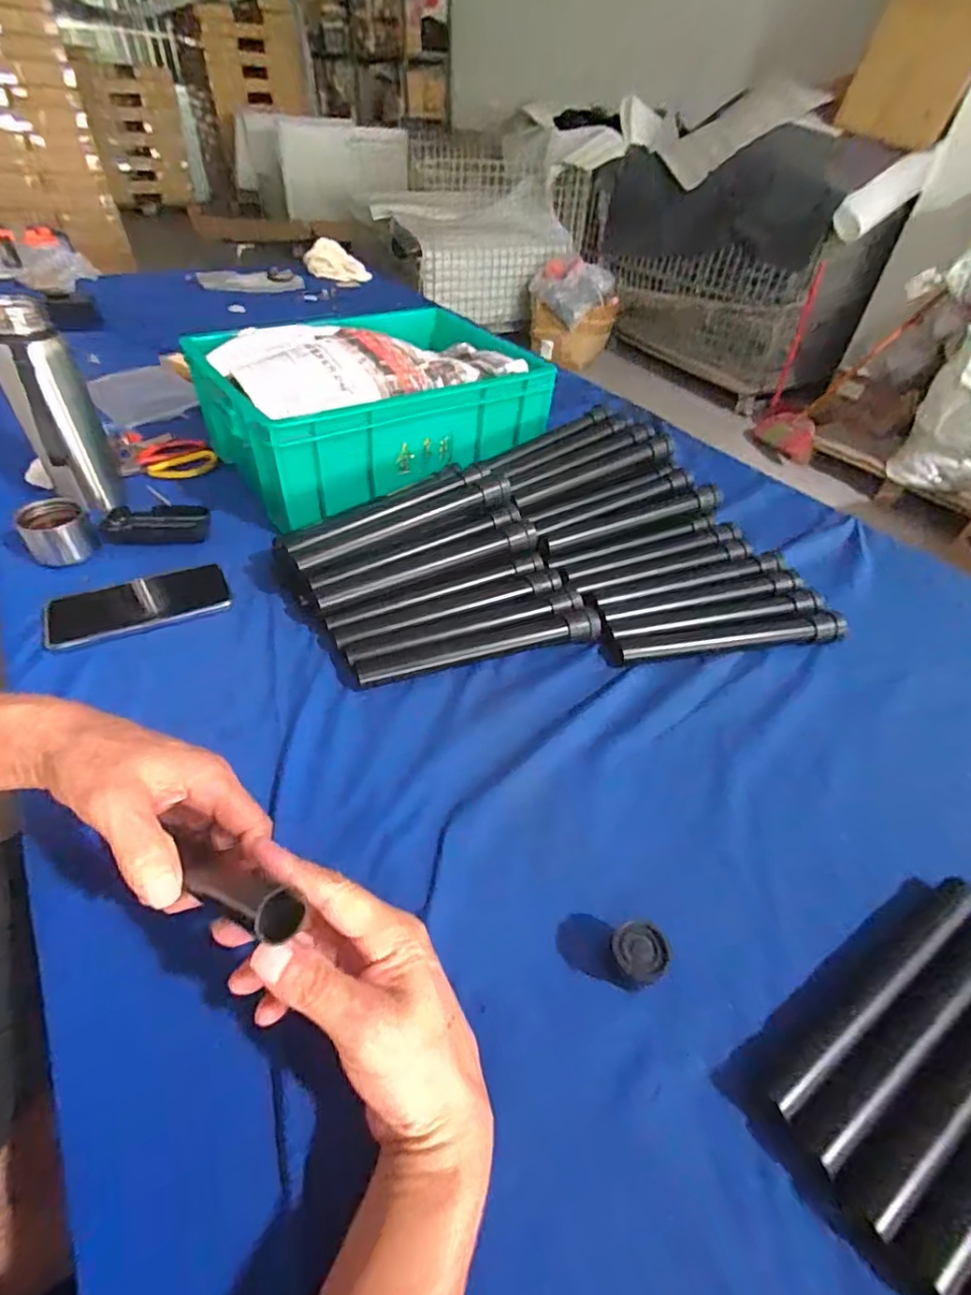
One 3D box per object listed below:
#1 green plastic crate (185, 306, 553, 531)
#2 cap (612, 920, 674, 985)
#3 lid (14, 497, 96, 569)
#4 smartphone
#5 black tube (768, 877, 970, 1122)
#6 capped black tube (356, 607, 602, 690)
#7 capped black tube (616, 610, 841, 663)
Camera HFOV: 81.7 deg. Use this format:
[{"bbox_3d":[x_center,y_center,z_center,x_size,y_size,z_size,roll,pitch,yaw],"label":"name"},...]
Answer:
[{"bbox_3d":[-0.148,-0.346,0.783,0.426,0.143,0.306,-25,51,-27],"label":"green plastic crate"},{"bbox_3d":[0.094,0.192,0.348,0.031,0.034,0.033,2,44,-2],"label":"cap"},{"bbox_3d":[-0.456,-0.120,0.602,0.062,0.055,0.051,-28,52,-29],"label":"lid"},{"bbox_3d":[-0.354,-0.047,0.573,0.165,0.012,0.087,-19,49,-22],"label":"smartphone"},{"bbox_3d":[0.247,0.207,0.349,0.214,0.016,0.021,-22,50,-25],"label":"black tube"},{"bbox_3d":[-0.002,-0.001,0.543,0.238,0.032,0.026,-10,46,-15],"label":"capped black tube"},{"bbox_3d":[0.252,-0.011,0.569,0.237,0.028,0.026,-5,45,-10],"label":"capped black tube"}]

